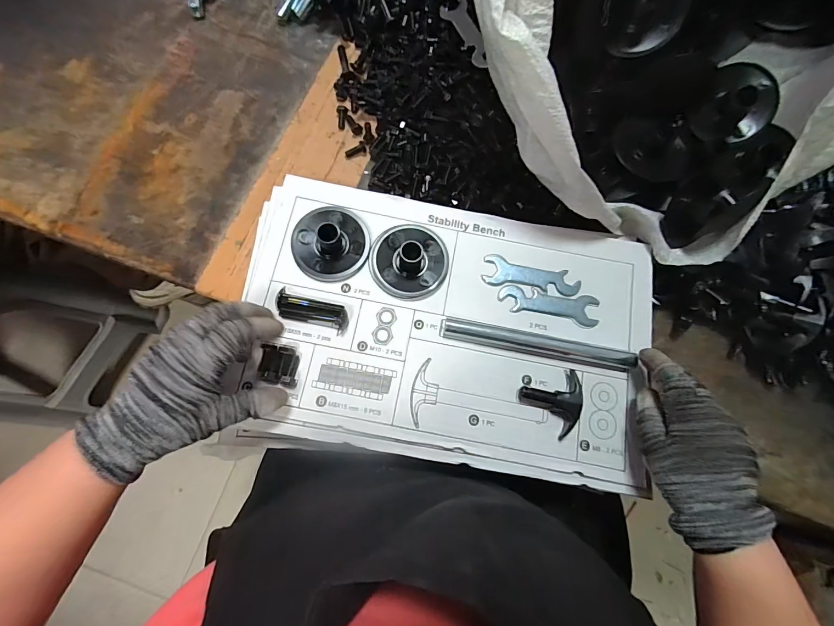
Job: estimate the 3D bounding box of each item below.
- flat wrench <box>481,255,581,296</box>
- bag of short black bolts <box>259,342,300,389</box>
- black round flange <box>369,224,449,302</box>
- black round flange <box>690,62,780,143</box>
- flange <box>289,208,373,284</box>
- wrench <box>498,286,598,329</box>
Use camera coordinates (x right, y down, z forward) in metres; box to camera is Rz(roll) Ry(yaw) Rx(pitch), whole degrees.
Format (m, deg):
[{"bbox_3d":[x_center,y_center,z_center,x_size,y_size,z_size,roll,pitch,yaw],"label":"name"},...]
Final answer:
[{"bbox_3d":[0.111,-0.037,0.363,0.092,0.004,0.030,8,76,-1],"label":"flat wrench"},{"bbox_3d":[-0.119,0.045,0.323,0.032,0.012,0.035,5,76,-1],"label":"bag of short black bolts"},{"bbox_3d":[-0.007,-0.051,0.345,0.072,0.027,0.073,1,76,-2],"label":"black round flange"},{"bbox_3d":[0.296,-0.190,0.340,0.065,0.025,0.065,2,105,7],"label":"black round flange"},{"bbox_3d":[-0.081,-0.068,0.344,0.073,0.026,0.069,1,76,-2],"label":"flange"},{"bbox_3d":[0.125,-0.008,0.355,0.093,0.004,0.028,10,76,0],"label":"wrench"}]

